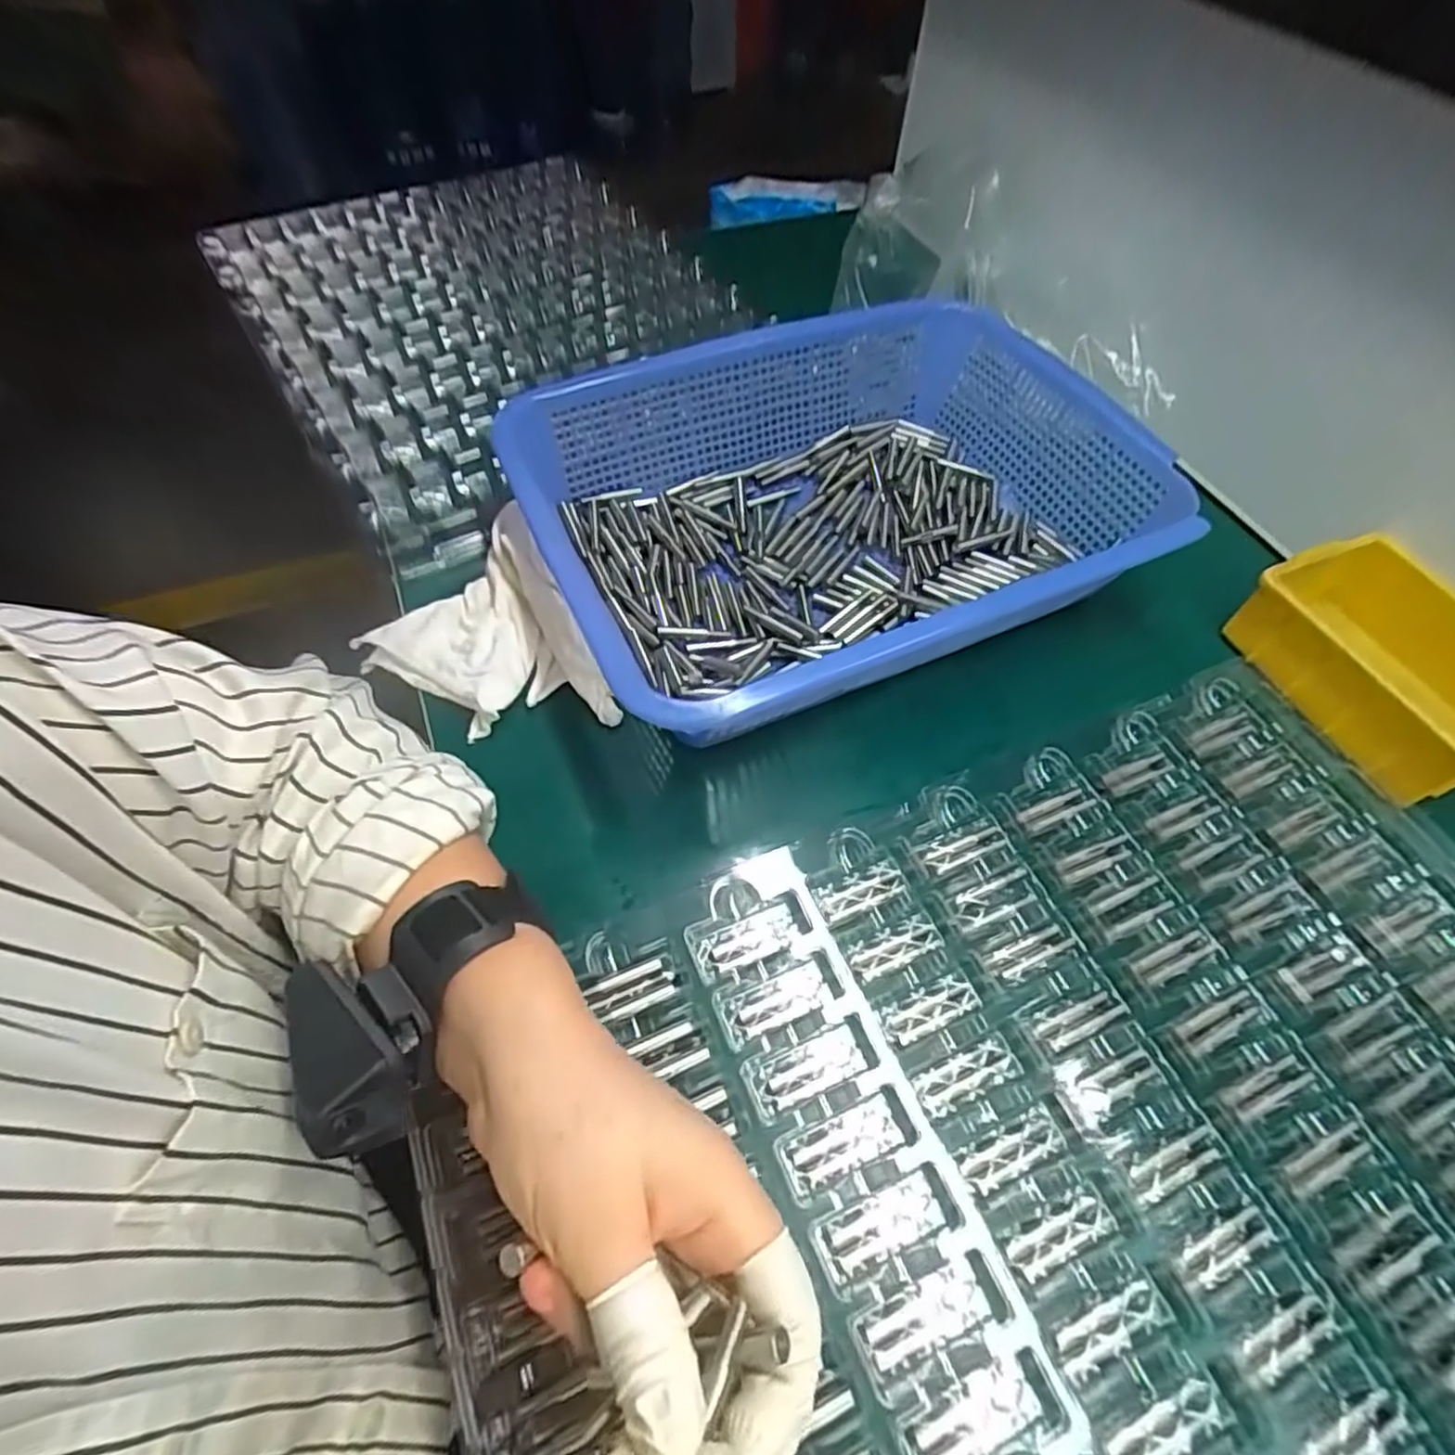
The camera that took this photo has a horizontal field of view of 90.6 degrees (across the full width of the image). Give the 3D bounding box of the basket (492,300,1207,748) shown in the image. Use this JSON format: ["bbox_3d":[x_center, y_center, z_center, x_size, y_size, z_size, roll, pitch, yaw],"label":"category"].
[{"bbox_3d":[0.072,-0.139,0.447,0.359,0.078,0.266,-21,61,-15],"label":"basket"}]

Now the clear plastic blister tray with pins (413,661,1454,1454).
[{"bbox_3d":[0.159,0.192,0.274,0.478,0.022,0.380,-21,61,-15],"label":"clear plastic blister tray with pins"}]

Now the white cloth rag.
[{"bbox_3d":[-0.145,-0.047,0.403,0.113,0.039,0.139,-25,62,-17],"label":"white cloth rag"}]

